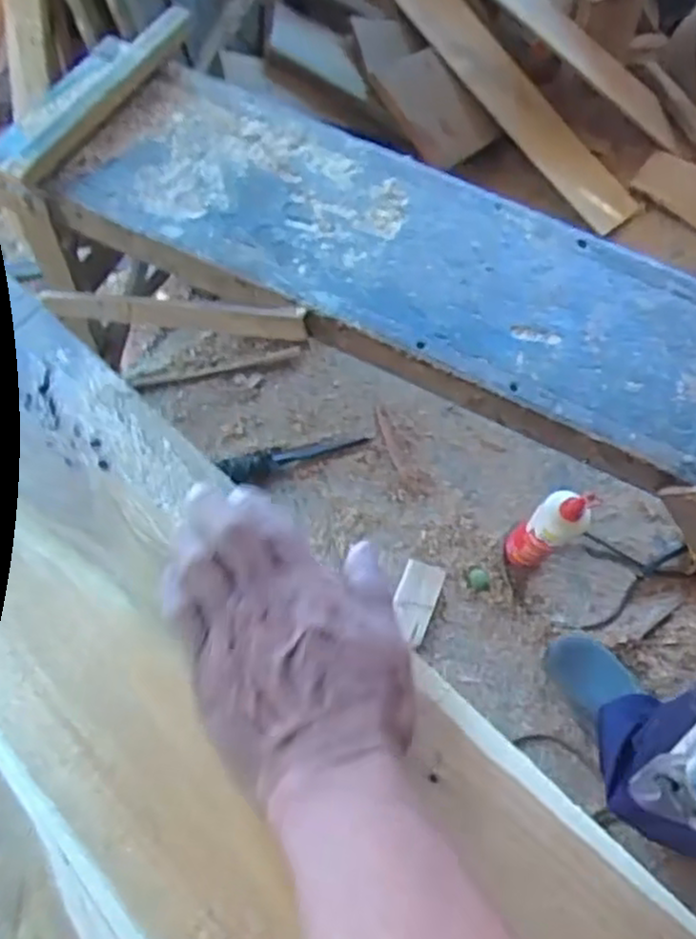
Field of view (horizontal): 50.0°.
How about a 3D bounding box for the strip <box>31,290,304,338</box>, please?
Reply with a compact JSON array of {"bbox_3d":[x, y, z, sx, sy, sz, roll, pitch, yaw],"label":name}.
[{"bbox_3d":[-0.223,-0.191,0.906,0.410,0.050,0.020,11,61,30],"label":"strip"}]

